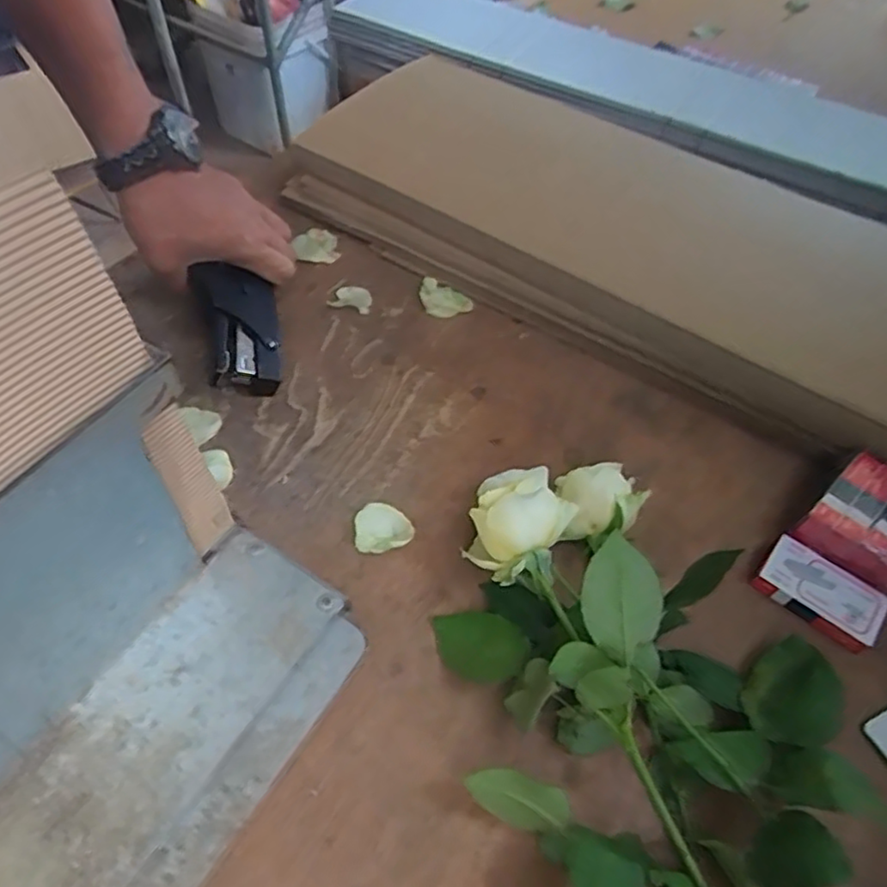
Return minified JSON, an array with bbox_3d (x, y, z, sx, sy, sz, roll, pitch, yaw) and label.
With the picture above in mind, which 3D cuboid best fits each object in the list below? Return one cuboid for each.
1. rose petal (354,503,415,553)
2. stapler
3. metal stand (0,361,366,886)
[{"bbox_3d":[-0.038,0.054,0.428,0.036,0.009,0.034,2,55,-3],"label":"rose petal"},{"bbox_3d":[-0.146,-0.083,0.484,0.051,0.022,0.097,-14,78,-13],"label":"stapler"},{"bbox_3d":[-0.133,0.111,0.276,0.103,0.178,0.206,29,58,15],"label":"metal stand"}]

